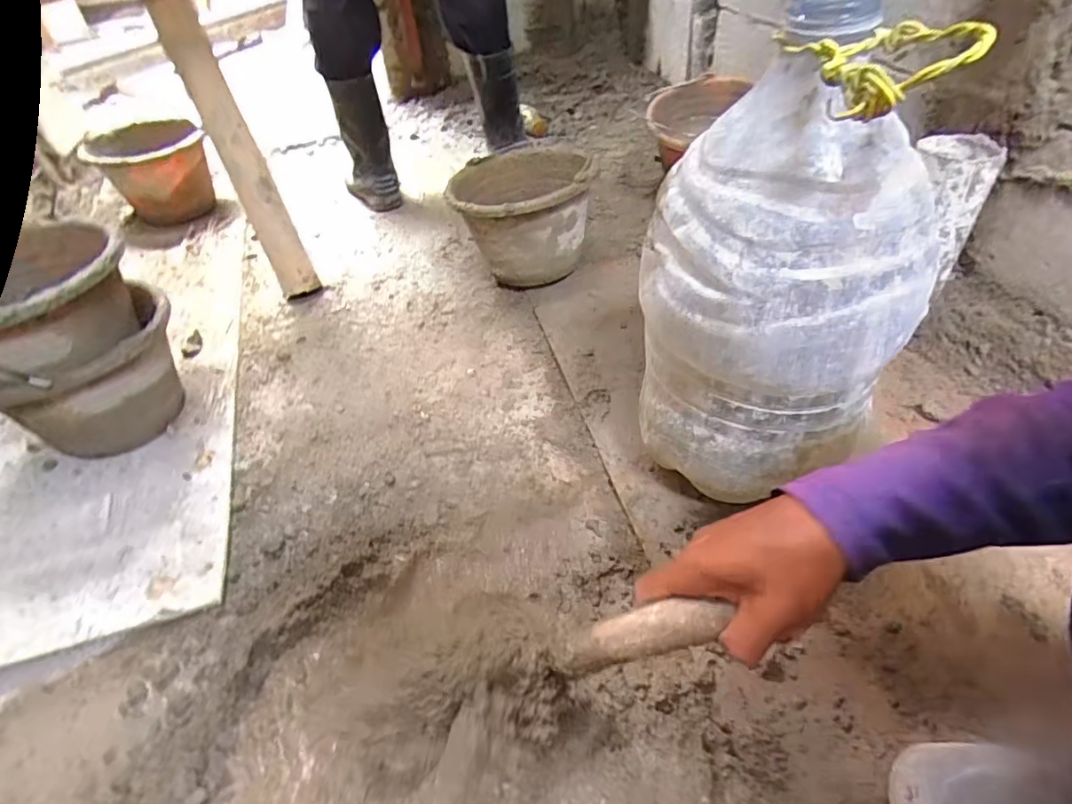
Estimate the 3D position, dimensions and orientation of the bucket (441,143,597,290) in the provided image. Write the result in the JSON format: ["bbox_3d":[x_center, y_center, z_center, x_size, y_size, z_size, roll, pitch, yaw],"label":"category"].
[{"bbox_3d":[-0.023,-0.294,0.933,0.211,0.178,0.215,-4,48,5],"label":"bucket"}]

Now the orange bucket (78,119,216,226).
[{"bbox_3d":[-0.792,-0.481,1.197,0.217,0.174,0.233,-26,50,-14],"label":"orange bucket"}]

